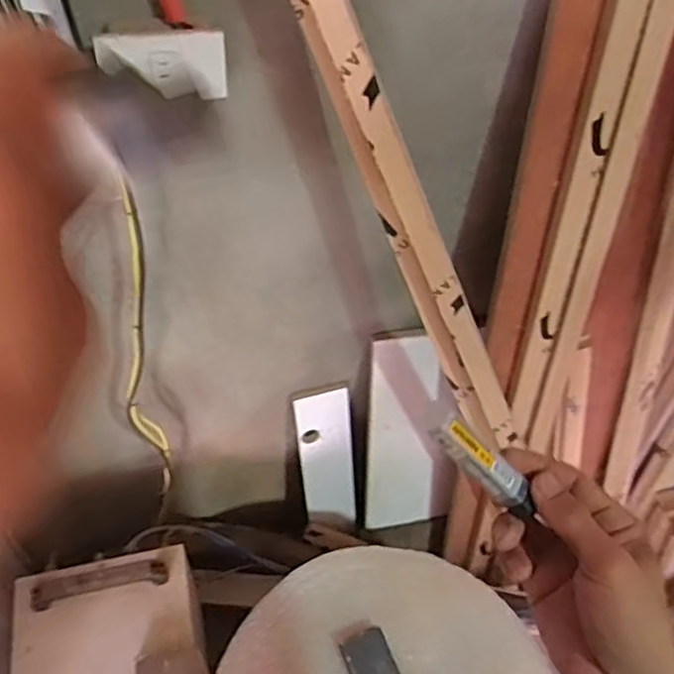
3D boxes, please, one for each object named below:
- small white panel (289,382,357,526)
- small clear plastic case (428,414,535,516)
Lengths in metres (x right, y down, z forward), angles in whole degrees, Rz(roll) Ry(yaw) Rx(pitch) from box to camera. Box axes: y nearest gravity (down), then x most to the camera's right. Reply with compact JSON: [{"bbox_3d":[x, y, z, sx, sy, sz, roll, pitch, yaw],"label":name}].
[{"bbox_3d":[-0.018,0.237,1.310,0.108,0.364,0.022,-9,36,-4],"label":"small white panel"},{"bbox_3d":[0.091,0.078,0.407,0.077,0.017,0.018,46,54,-8],"label":"small clear plastic case"}]

